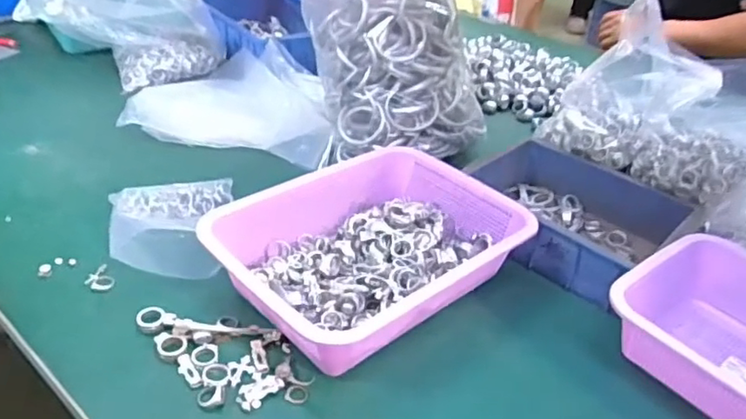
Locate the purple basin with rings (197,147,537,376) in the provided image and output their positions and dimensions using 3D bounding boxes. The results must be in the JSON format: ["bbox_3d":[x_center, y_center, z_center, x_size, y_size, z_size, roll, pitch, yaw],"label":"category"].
[{"bbox_3d":[-0.005,0.040,0.641,0.302,0.075,0.229,-21,42,-33],"label":"purple basin with rings"}]

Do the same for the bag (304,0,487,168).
[{"bbox_3d":[0.035,-0.223,0.820,0.226,0.290,0.181,-7,36,-17],"label":"bag"}]

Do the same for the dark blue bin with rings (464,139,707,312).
[{"bbox_3d":[0.237,0.005,0.734,0.181,0.068,0.239,-22,43,-34],"label":"dark blue bin with rings"}]

